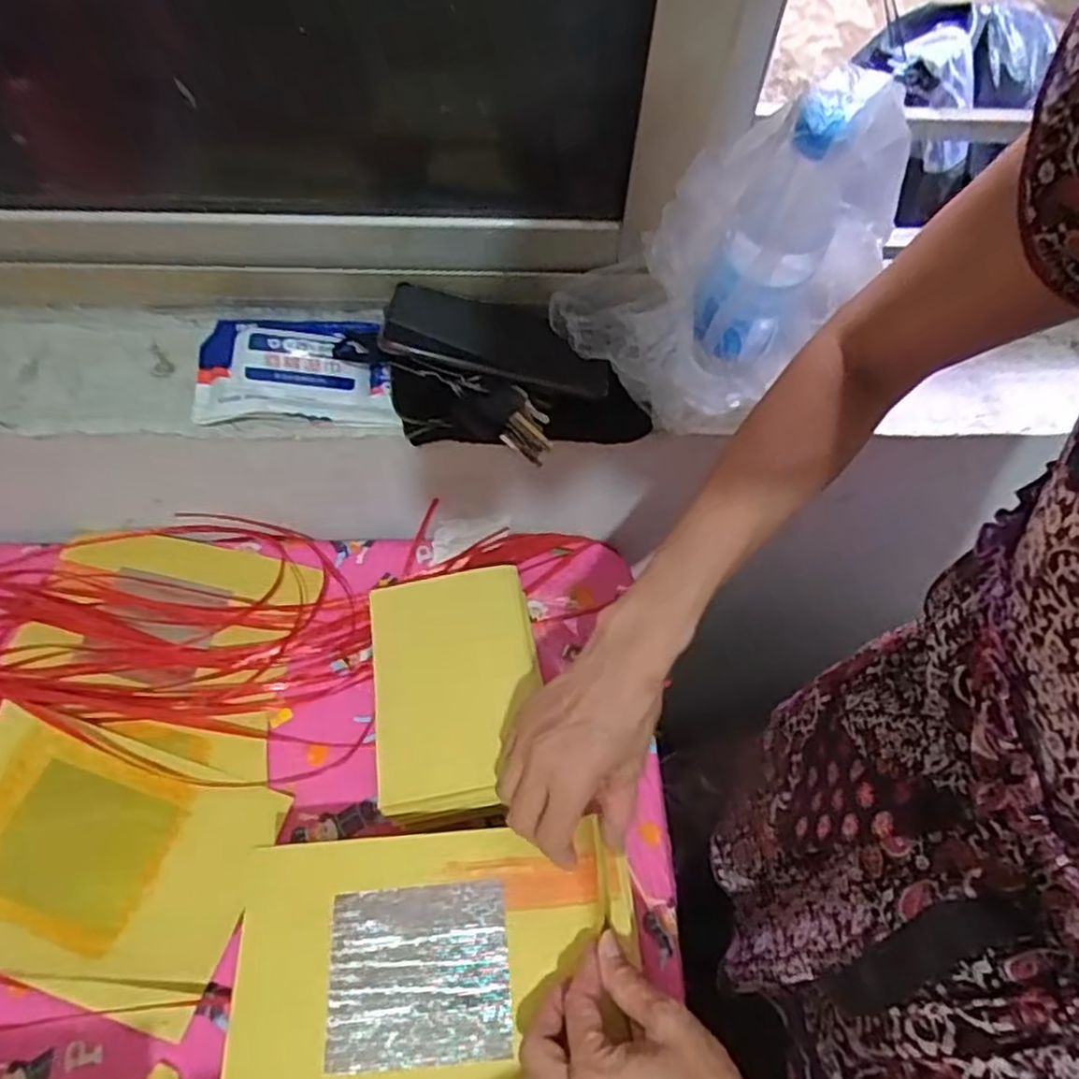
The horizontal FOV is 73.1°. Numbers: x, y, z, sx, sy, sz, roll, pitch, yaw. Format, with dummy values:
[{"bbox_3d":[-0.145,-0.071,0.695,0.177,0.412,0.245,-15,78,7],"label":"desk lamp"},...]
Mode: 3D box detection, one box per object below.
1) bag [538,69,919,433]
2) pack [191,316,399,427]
[{"bbox_3d":[0.110,-0.183,0.486,0.199,0.237,0.082,31,62,16],"label":"bag"},{"bbox_3d":[-0.187,-0.133,0.563,0.152,0.032,0.097,0,58,-2],"label":"pack"}]

